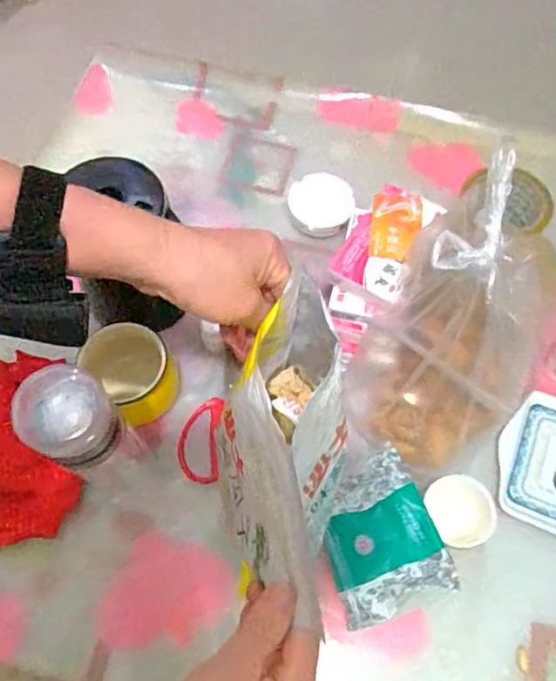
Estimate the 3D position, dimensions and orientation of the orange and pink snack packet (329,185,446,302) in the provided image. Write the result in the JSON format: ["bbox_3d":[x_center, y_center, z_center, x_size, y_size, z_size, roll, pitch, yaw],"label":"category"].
[{"bbox_3d":[0.112,-0.107,0.626,0.080,0.019,0.130,26,68,12],"label":"orange and pink snack packet"}]

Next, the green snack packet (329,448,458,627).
[{"bbox_3d":[0.089,0.175,0.523,0.101,0.038,0.127,-20,66,-8],"label":"green snack packet"}]

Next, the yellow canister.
[{"bbox_3d":[-0.153,0.036,0.626,0.080,0.077,0.090,-32,68,-13],"label":"yellow canister"}]

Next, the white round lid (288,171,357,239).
[{"bbox_3d":[0.057,-0.173,0.748,0.079,0.029,0.085,0,65,1],"label":"white round lid"}]

